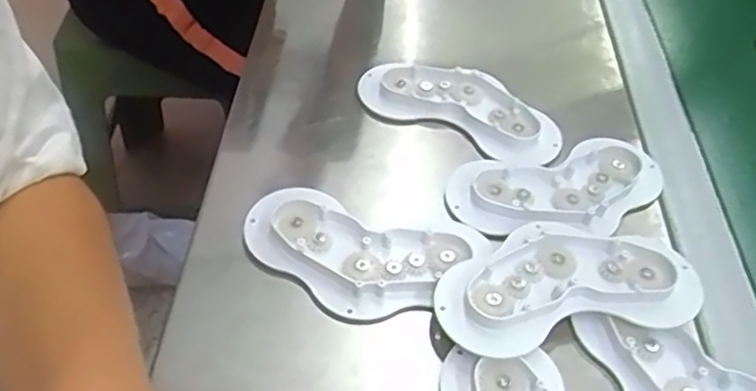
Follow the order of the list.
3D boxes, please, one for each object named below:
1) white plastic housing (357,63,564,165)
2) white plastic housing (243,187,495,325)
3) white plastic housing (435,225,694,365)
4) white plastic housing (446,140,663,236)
[{"bbox_3d":[0.061,-0.067,0.486,0.150,0.018,0.068,26,52,19],"label":"white plastic housing"},{"bbox_3d":[-0.014,0.037,0.390,0.138,0.020,0.071,14,49,9],"label":"white plastic housing"},{"bbox_3d":[0.104,0.048,0.374,0.144,0.024,0.078,-7,50,-9],"label":"white plastic housing"},{"bbox_3d":[0.119,-0.007,0.435,0.143,0.015,0.067,-8,50,-10],"label":"white plastic housing"}]

